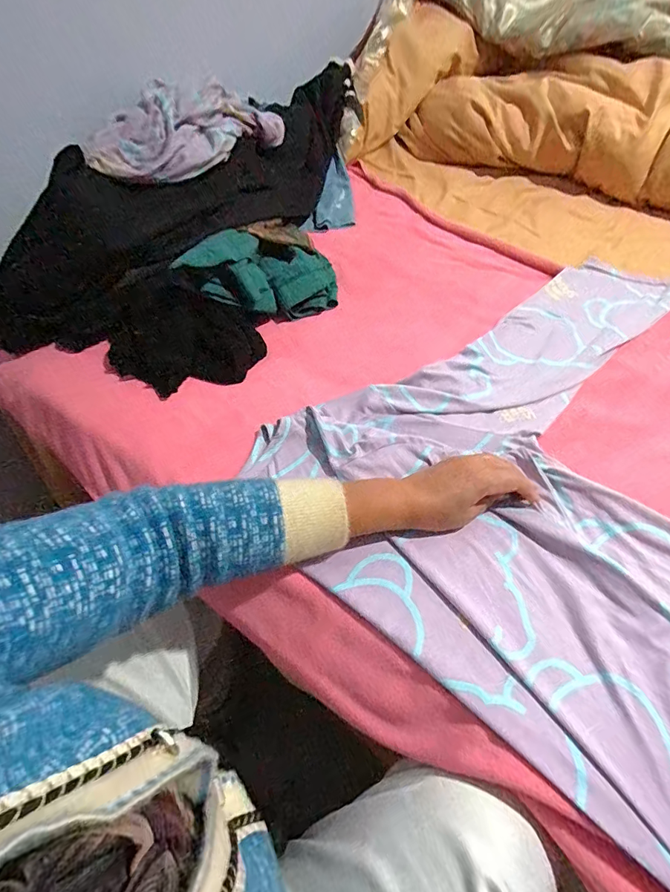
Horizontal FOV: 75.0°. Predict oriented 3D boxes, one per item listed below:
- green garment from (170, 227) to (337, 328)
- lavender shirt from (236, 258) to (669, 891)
[{"bbox_3d":[-0.107,-0.260,0.641,0.216,0.128,0.117,-15,58,-4],"label":"green garment"},{"bbox_3d":[0.293,0.017,0.487,0.610,0.033,0.555,-39,61,-19],"label":"lavender shirt"}]

